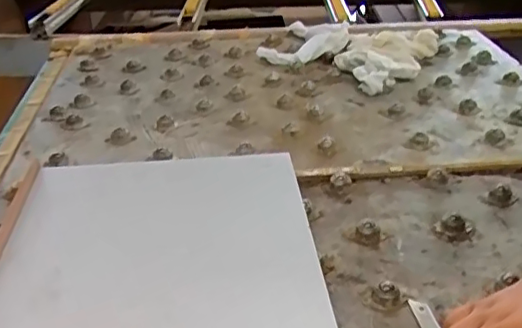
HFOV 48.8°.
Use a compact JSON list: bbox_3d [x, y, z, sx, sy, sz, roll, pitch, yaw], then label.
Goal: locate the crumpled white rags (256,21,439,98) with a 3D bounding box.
[{"bbox_3d":[0.156,-0.219,1.092,0.309,0.042,0.254,16,36,27],"label":"crumpled white rags"}]

